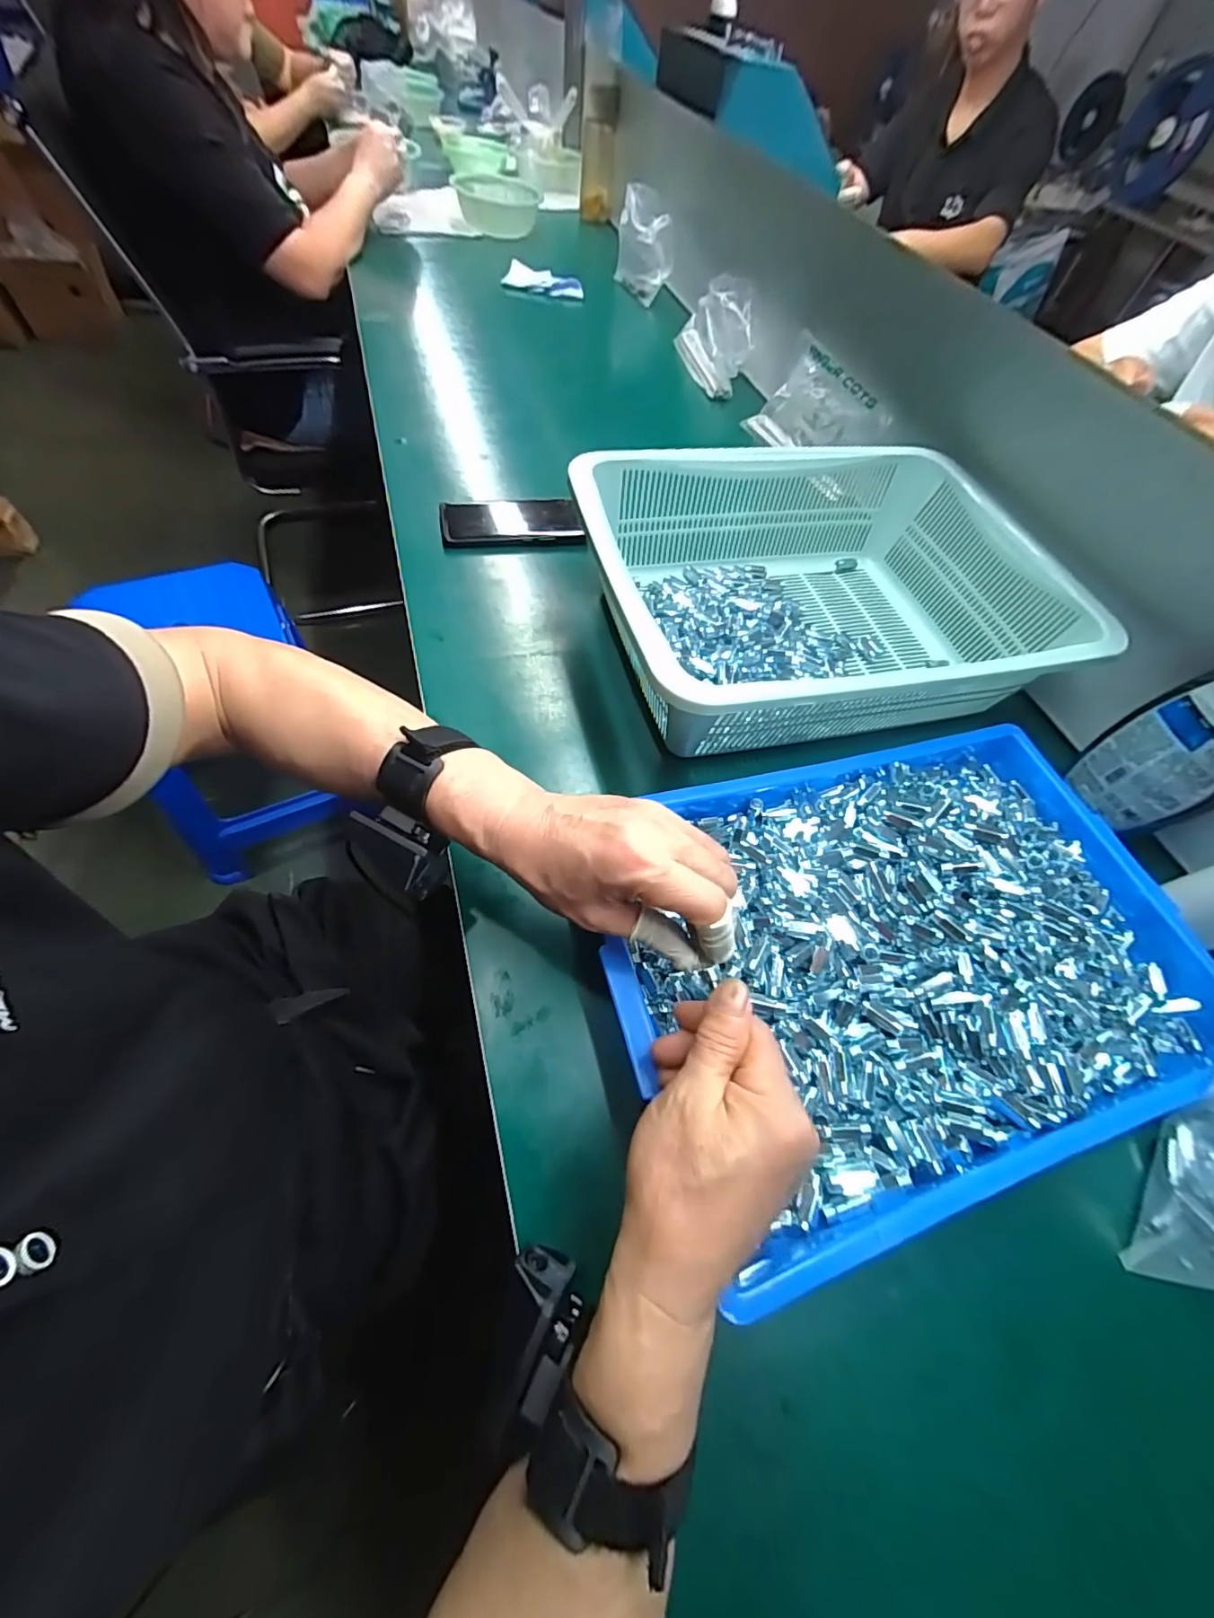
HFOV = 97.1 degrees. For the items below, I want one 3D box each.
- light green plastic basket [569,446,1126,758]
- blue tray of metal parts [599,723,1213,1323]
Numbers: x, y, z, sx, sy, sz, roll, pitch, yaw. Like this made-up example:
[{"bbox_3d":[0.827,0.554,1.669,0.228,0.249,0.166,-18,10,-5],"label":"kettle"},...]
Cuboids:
[{"bbox_3d":[0.200,-0.206,0.510,0.420,0.106,0.316,-10,61,-13],"label":"light green plastic basket"},{"bbox_3d":[0.217,0.087,0.379,0.432,0.049,0.285,-12,61,-14],"label":"blue tray of metal parts"}]

